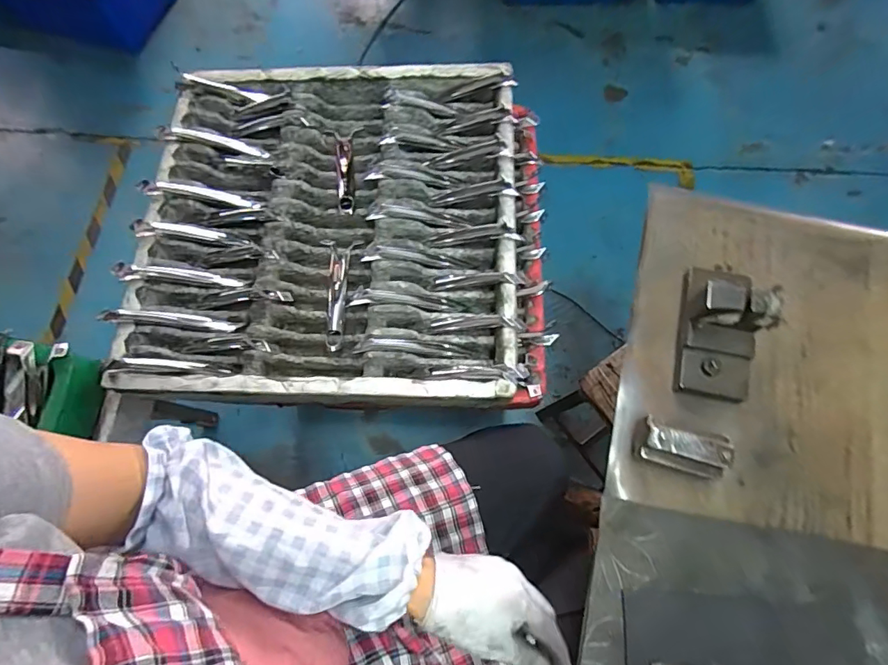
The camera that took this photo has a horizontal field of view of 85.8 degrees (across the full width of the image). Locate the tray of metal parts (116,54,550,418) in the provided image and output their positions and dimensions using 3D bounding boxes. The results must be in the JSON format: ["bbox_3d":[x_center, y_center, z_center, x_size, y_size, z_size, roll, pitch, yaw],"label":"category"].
[{"bbox_3d":[-0.140,-0.159,0.760,0.597,0.130,0.546,1,71,3],"label":"tray of metal parts"}]

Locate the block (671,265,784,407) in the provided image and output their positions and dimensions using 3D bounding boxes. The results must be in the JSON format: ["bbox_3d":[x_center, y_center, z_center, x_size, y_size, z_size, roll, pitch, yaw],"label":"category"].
[{"bbox_3d":[0.270,-0.009,0.457,0.068,0.066,0.136,9,72,6],"label":"block"}]

